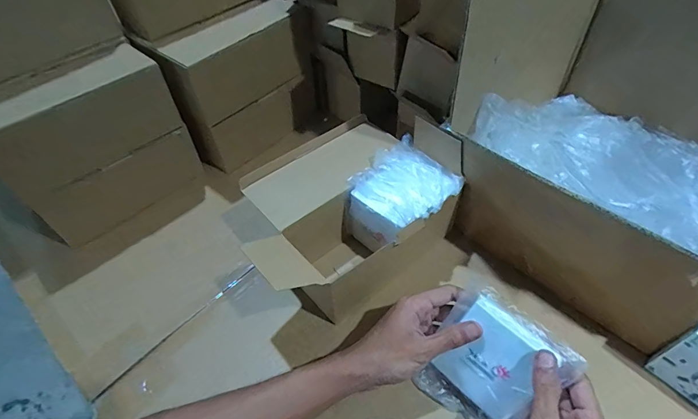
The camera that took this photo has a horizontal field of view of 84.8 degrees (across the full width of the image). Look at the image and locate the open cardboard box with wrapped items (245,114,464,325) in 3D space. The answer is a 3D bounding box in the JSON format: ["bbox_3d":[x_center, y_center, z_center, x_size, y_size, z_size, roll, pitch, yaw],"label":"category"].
[{"bbox_3d":[-0.011,0.006,0.488,0.253,0.116,0.187,-33,54,-22],"label":"open cardboard box with wrapped items"}]

